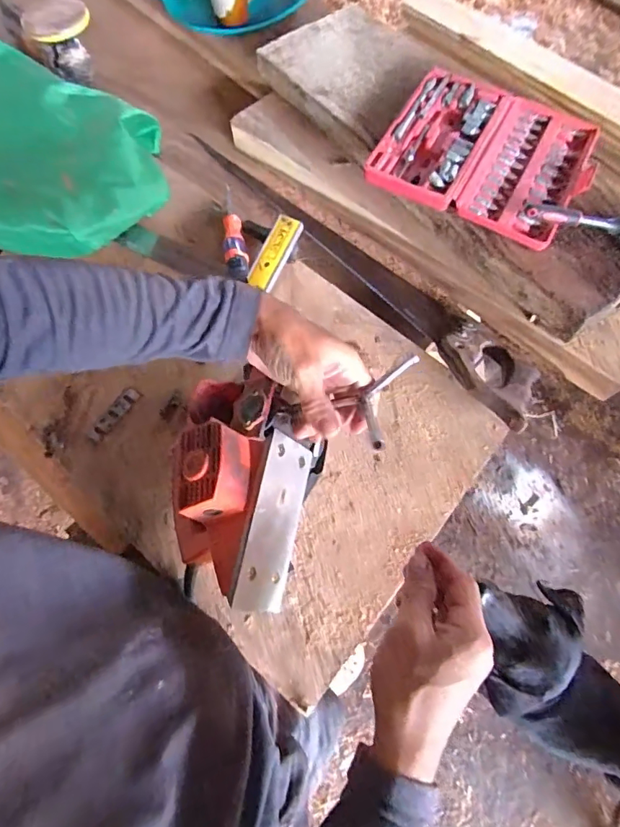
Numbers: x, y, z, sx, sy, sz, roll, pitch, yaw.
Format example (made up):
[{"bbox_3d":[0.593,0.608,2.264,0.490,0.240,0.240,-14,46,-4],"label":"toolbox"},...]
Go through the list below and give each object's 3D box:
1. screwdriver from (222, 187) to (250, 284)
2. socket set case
[{"bbox_3d":[-0.107,-0.245,0.625,0.031,0.027,0.150,-12,71,-3],"label":"screwdriver"},{"bbox_3d":[0.241,-0.358,0.616,0.260,0.027,0.231,26,73,10],"label":"socket set case"}]

